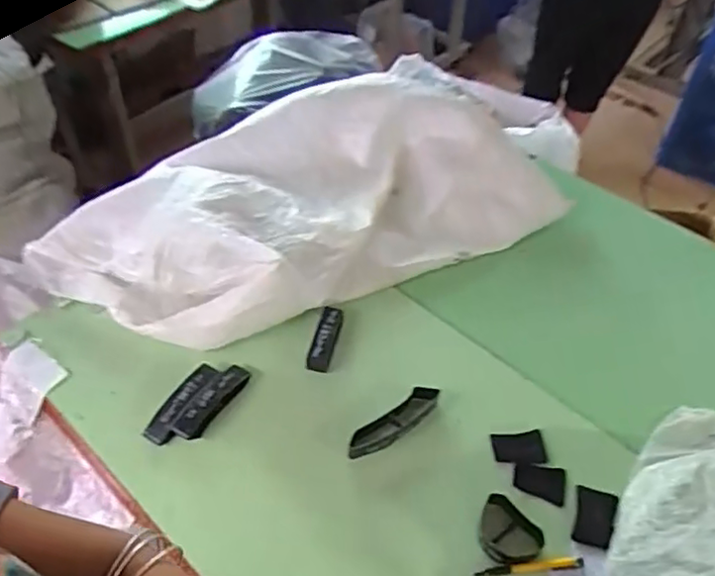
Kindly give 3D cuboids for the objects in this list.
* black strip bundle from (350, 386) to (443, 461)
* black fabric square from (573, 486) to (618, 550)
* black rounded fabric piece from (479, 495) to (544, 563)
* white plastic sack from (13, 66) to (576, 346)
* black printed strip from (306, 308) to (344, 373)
[{"bbox_3d":[0.055,0.191,0.893,0.157,0.011,0.042,-30,54,-26],"label":"black strip bundle"},{"bbox_3d":[0.311,0.301,0.820,0.049,0.007,0.081,15,48,12],"label":"black fabric square"},{"bbox_3d":[0.188,0.311,0.791,0.083,0.015,0.067,36,56,28],"label":"black rounded fabric piece"},{"bbox_3d":[-0.071,-0.201,1.187,1.011,0.175,0.553,-19,50,-18],"label":"white plastic sack"},{"bbox_3d":[-0.048,0.080,0.985,0.035,0.026,0.106,12,48,10],"label":"black printed strip"}]

